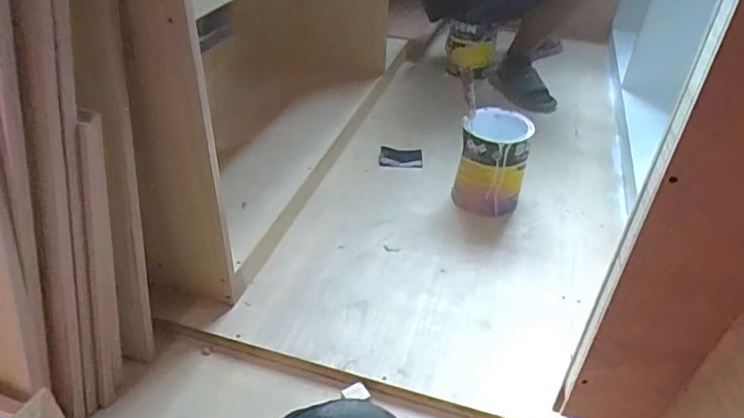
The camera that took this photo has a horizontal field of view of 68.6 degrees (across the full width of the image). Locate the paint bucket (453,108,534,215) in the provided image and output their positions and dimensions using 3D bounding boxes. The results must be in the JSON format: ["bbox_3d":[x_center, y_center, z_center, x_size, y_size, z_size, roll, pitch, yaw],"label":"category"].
[{"bbox_3d":[0.269,-0.109,1.247,0.148,0.204,0.152,9,37,5],"label":"paint bucket"}]

